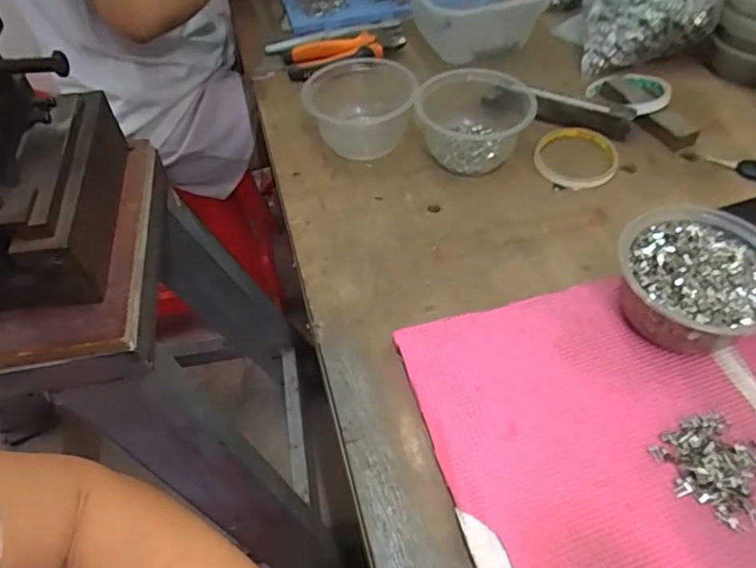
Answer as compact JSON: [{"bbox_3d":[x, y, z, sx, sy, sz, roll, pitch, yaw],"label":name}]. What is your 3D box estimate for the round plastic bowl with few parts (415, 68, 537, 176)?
[{"bbox_3d":[0.101,-0.176,0.581,0.108,0.064,0.119,6,52,7],"label":"round plastic bowl with few parts"}]

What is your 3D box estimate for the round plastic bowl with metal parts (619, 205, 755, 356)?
[{"bbox_3d":[0.238,0.002,0.420,0.112,0.062,0.104,-1,51,1],"label":"round plastic bowl with metal parts"}]

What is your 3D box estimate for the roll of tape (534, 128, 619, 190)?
[{"bbox_3d":[0.203,-0.130,0.576,0.082,0.013,0.085,-1,51,1],"label":"roll of tape"}]

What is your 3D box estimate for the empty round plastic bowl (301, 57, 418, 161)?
[{"bbox_3d":[-0.014,-0.184,0.592,0.106,0.065,0.102,-1,51,1],"label":"empty round plastic bowl"}]

